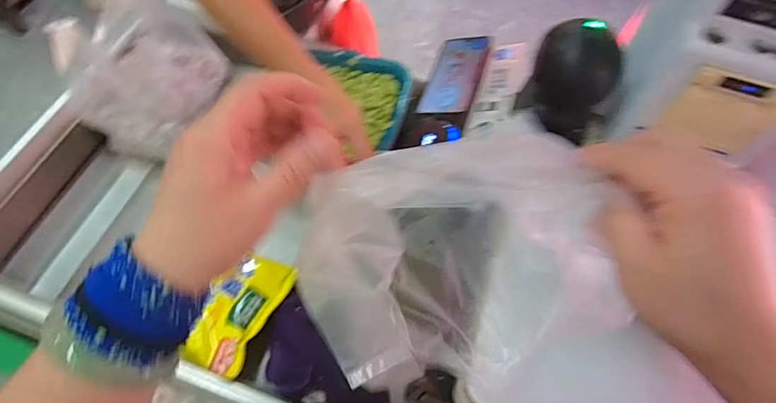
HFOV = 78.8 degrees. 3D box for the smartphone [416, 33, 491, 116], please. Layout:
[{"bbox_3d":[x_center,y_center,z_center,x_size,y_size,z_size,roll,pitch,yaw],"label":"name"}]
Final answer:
[{"bbox_3d":[0.097,-0.184,0.683,0.073,0.010,0.155,3,55,28],"label":"smartphone"}]

